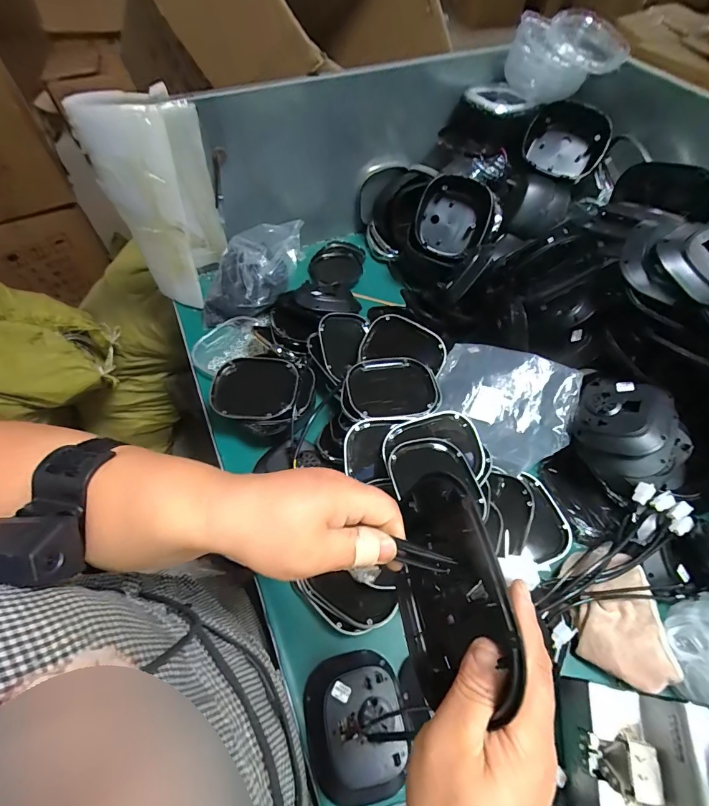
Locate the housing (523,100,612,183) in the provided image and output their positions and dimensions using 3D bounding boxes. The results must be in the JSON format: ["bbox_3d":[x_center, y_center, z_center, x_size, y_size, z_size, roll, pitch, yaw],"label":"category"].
[{"bbox_3d":[0.409,-0.506,0.756,0.150,0.133,0.086,7,42,-5],"label":"housing"}]

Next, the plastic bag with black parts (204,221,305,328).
[{"bbox_3d":[-0.208,-0.264,0.789,0.134,0.134,0.232,33,63,19],"label":"plastic bag with black parts"}]

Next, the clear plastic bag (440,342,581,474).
[{"bbox_3d":[0.236,-0.001,0.638,0.228,0.074,0.196,29,62,17],"label":"clear plastic bag"}]

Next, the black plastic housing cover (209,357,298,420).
[{"bbox_3d":[-0.165,-0.028,0.646,0.137,0.029,0.124,1,57,0],"label":"black plastic housing cover"}]

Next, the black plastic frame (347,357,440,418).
[{"bbox_3d":[0.061,-0.025,0.621,0.136,0.020,0.118,-10,58,-6],"label":"black plastic frame"}]

